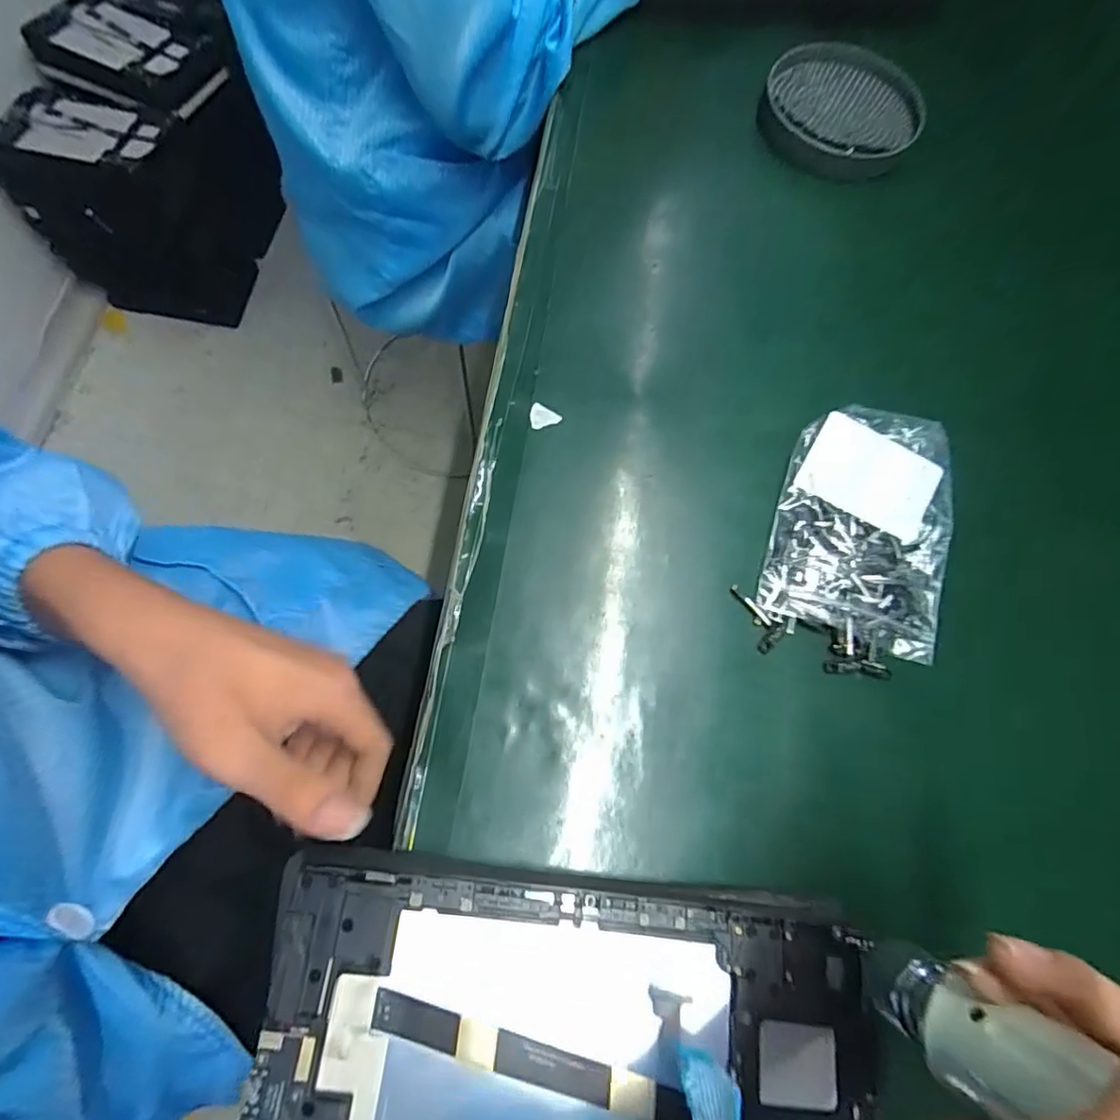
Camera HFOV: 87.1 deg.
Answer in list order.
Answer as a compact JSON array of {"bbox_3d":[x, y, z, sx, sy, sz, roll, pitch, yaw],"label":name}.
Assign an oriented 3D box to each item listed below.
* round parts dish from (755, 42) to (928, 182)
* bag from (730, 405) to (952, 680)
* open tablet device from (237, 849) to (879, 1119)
[{"bbox_3d":[0.211,-0.343,0.446,0.111,0.029,0.120,2,72,-5],"label":"round parts dish"},{"bbox_3d":[0.169,-0.014,0.325,0.098,0.013,0.147,20,72,1],"label":"bag"},{"bbox_3d":[0.002,0.204,0.234,0.238,0.020,0.143,5,71,-4],"label":"open tablet device"}]

